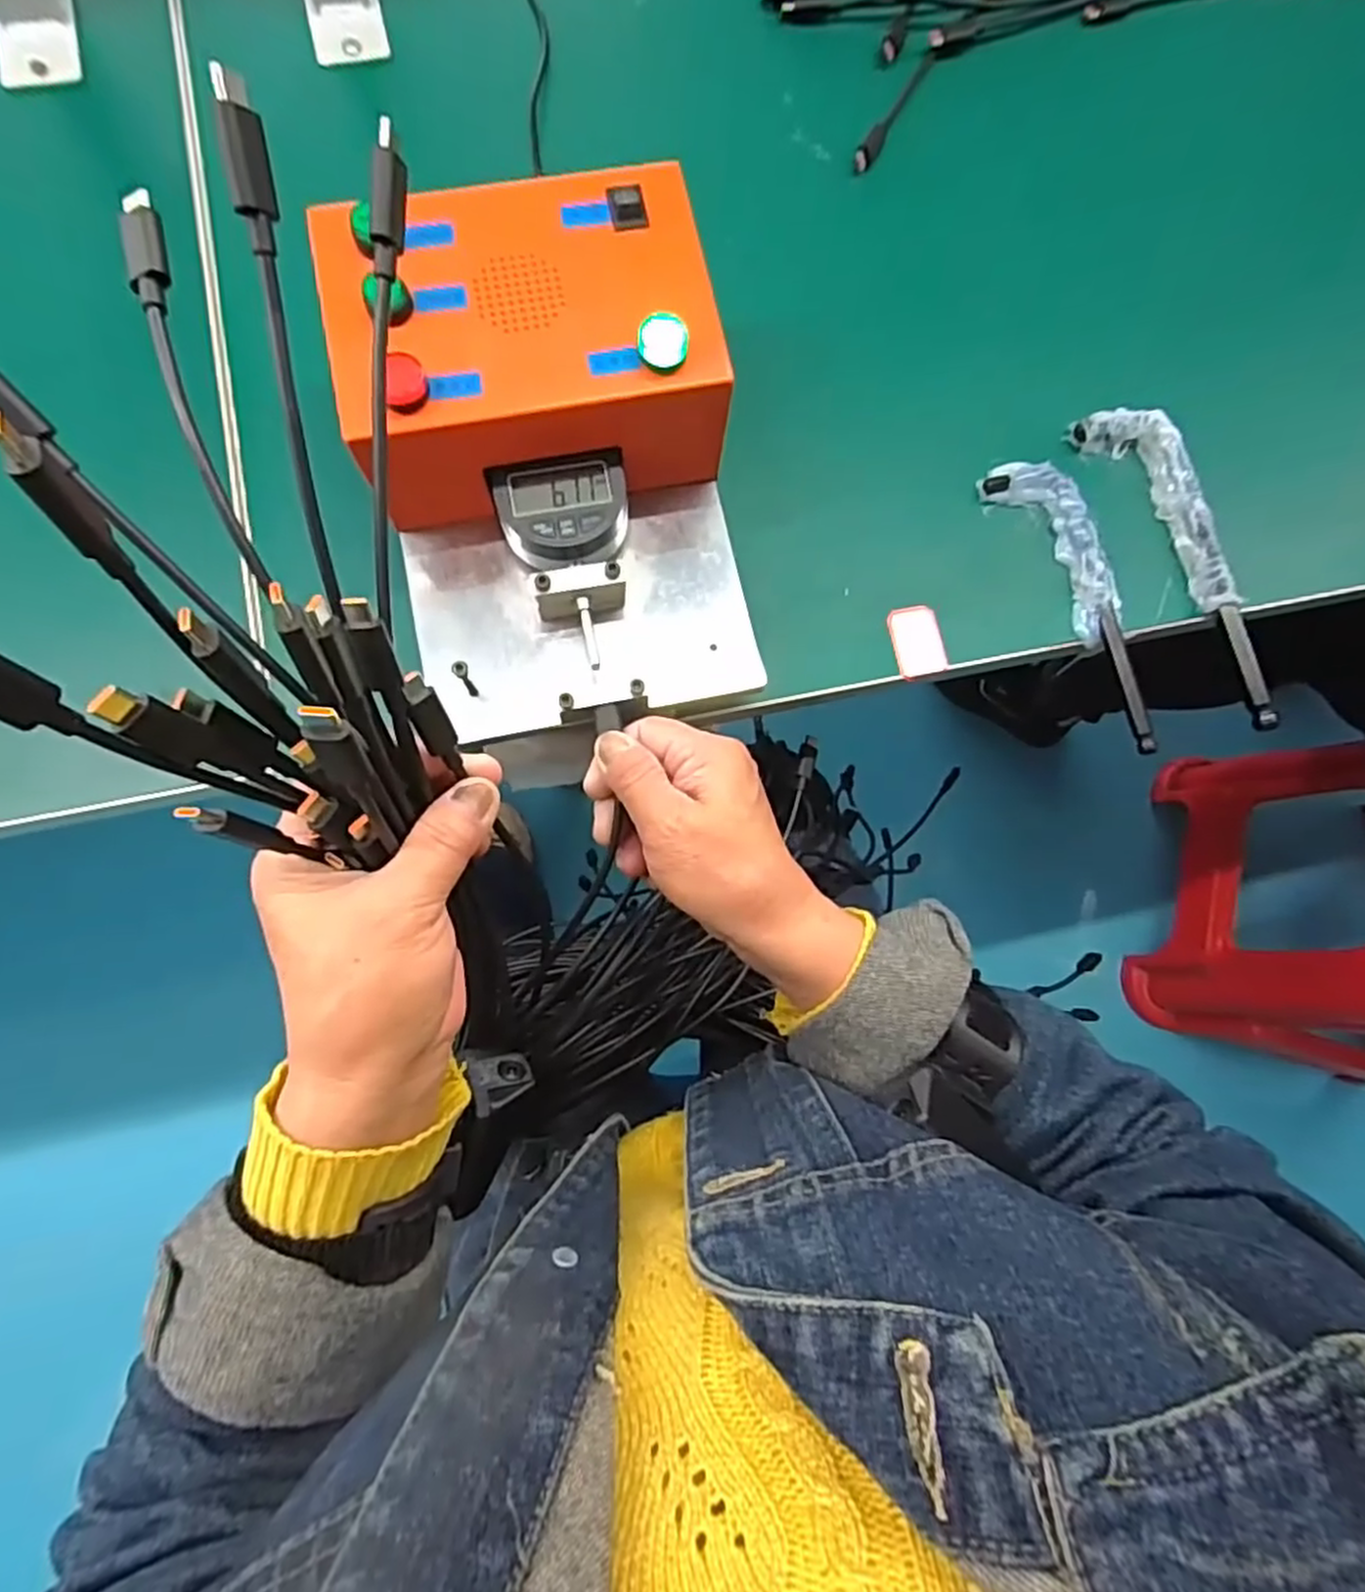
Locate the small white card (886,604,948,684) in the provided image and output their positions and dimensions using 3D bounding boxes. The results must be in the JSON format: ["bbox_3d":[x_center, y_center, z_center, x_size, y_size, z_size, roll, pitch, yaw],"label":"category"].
[{"bbox_3d":[0.117,-0.077,0.373,0.025,0.004,0.036,-10,82,-5],"label":"small white card"}]

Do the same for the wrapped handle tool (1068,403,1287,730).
[{"bbox_3d":[0.261,-0.122,0.382,0.041,0.023,0.177,-26,83,-7],"label":"wrapped handle tool"}]

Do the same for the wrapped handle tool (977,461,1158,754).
[{"bbox_3d":[0.206,-0.102,0.379,0.039,0.014,0.159,-27,83,-7],"label":"wrapped handle tool"}]

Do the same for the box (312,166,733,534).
[{"bbox_3d":[-0.064,-0.187,0.319,0.151,0.066,0.116,-12,82,-5],"label":"box"}]

